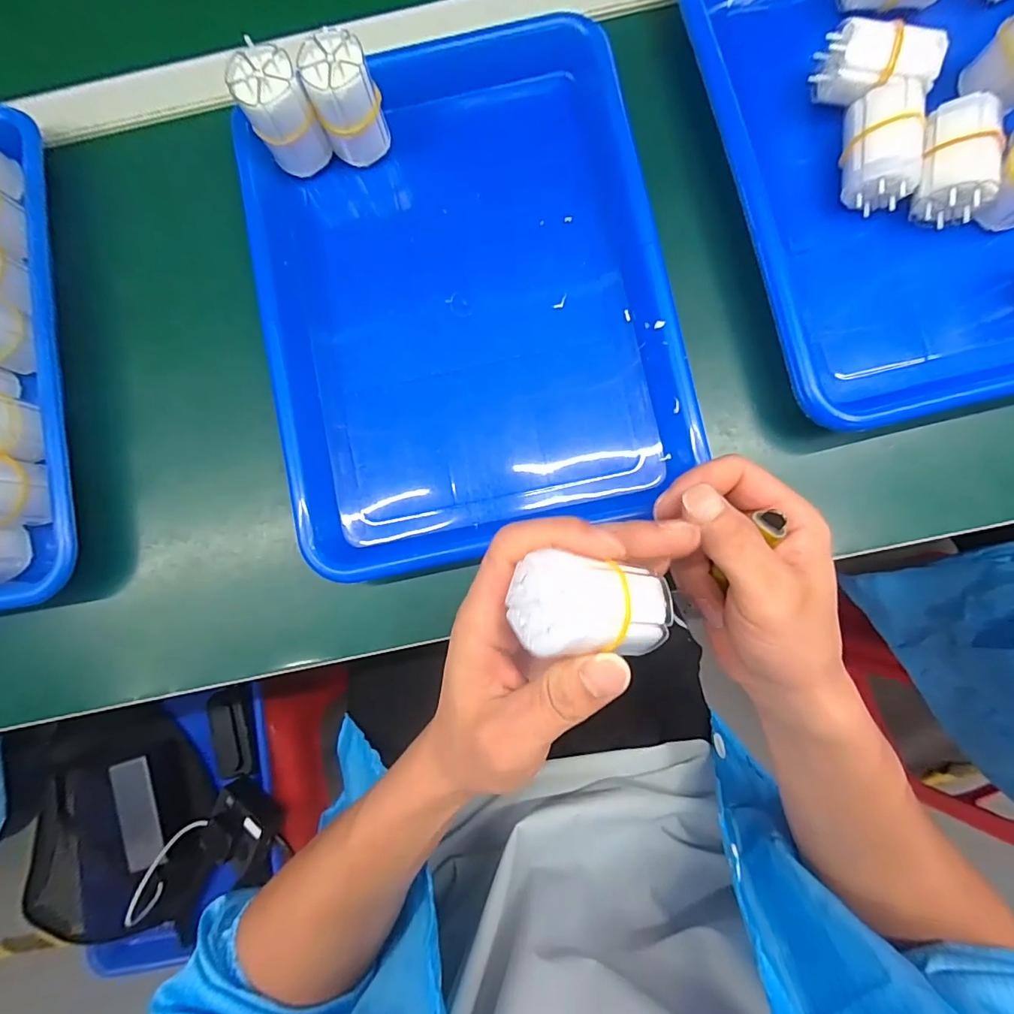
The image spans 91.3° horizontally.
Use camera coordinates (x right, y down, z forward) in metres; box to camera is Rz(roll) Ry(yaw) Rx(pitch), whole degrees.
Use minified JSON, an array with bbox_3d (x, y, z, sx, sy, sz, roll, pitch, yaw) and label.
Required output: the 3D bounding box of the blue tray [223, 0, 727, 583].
[{"bbox_3d":[-0.027,-0.130,0.318,0.242,0.035,0.310,-12,84,1],"label":"blue tray"}]

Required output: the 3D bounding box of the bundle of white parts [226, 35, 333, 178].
[{"bbox_3d":[-0.139,-0.243,0.314,0.037,0.067,0.033,-22,84,3],"label":"bundle of white parts"}]

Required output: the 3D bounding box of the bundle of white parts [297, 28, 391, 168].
[{"bbox_3d":[-0.099,-0.250,0.313,0.039,0.064,0.037,0,86,5],"label":"bundle of white parts"}]

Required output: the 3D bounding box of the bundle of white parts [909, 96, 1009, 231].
[{"bbox_3d":[0.265,-0.205,0.292,0.035,0.028,0.061,8,86,6],"label":"bundle of white parts"}]

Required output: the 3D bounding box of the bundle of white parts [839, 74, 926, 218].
[{"bbox_3d":[0.226,-0.215,0.303,0.041,0.041,0.066,2,85,4],"label":"bundle of white parts"}]

